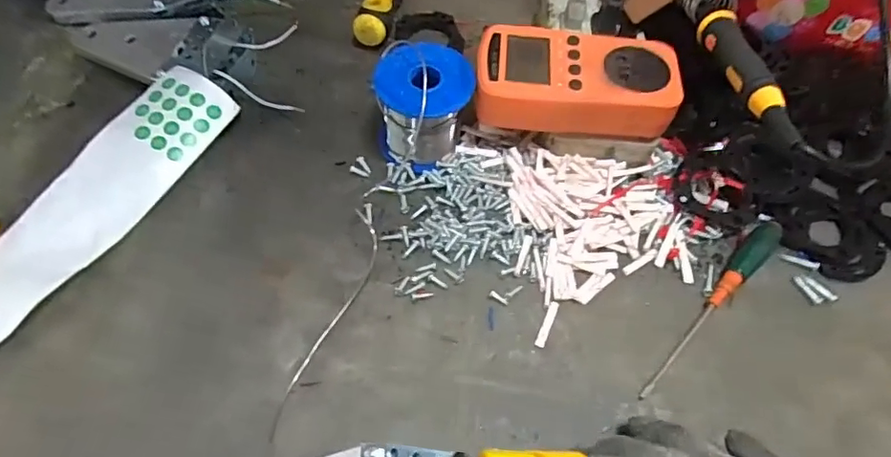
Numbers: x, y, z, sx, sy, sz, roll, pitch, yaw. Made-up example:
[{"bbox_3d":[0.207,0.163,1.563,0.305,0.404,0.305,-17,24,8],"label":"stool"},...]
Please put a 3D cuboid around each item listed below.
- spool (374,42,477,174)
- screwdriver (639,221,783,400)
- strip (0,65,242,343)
[{"bbox_3d":[-0.014,-0.080,0.362,0.060,0.063,0.056,1,59,-2],"label":"spool"},{"bbox_3d":[0.162,0.045,0.328,0.016,0.015,0.148,40,65,19],"label":"screwdriver"},{"bbox_3d":[-0.225,-0.017,0.340,0.061,0.027,0.221,28,61,13],"label":"strip"}]

